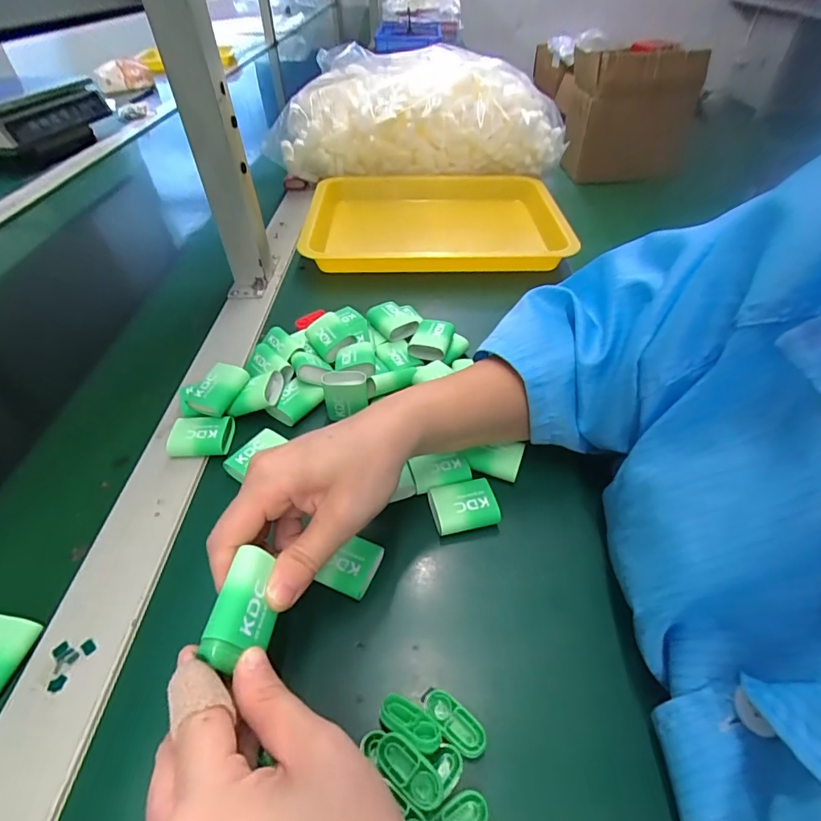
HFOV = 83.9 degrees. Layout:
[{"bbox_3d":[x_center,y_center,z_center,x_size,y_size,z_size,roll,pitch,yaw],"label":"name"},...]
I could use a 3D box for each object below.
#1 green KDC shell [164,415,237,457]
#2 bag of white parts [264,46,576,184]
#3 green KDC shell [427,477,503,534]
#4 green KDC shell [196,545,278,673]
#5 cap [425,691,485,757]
[{"bbox_3d":[-0.161,0.020,0.355,0.046,0.016,0.031,-2,44,-1],"label":"green KDC shell"},{"bbox_3d":[0.011,-0.457,0.702,0.427,0.146,0.140,-4,44,-3],"label":"bag of white parts"},{"bbox_3d":[0.035,0.064,0.313,0.044,0.010,0.033,-10,45,-9],"label":"green KDC shell"},{"bbox_3d":[-0.076,0.090,0.207,0.014,0.030,0.048,-28,37,33],"label":"green KDC shell"},{"bbox_3d":[0.022,0.155,0.228,0.034,0.006,0.016,31,53,28],"label":"cap"}]

